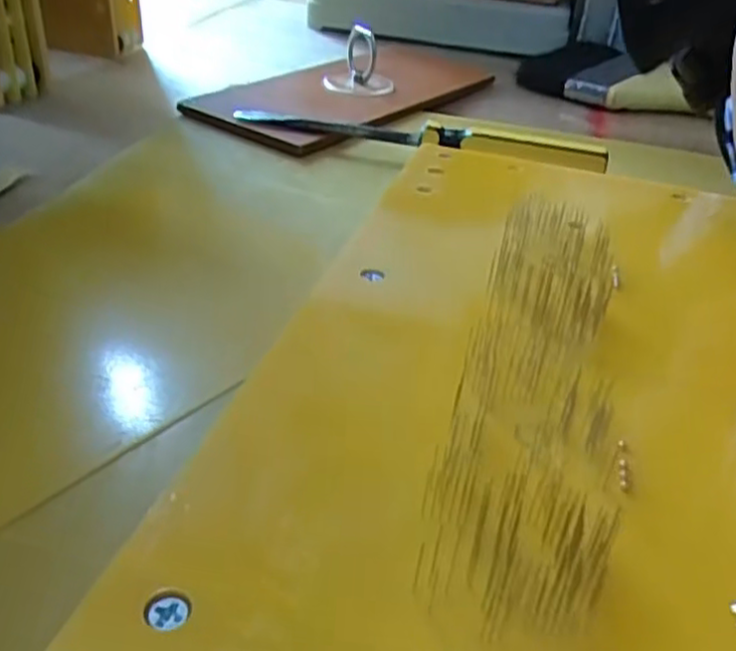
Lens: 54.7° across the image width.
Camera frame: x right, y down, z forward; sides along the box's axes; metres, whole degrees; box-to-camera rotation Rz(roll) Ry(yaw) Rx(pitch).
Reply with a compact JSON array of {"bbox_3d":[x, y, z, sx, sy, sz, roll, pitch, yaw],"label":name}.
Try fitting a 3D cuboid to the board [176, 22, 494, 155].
[{"bbox_3d":[-0.007,-0.145,0.404,0.088,0.036,0.196,24,38,25],"label":"board"}]

